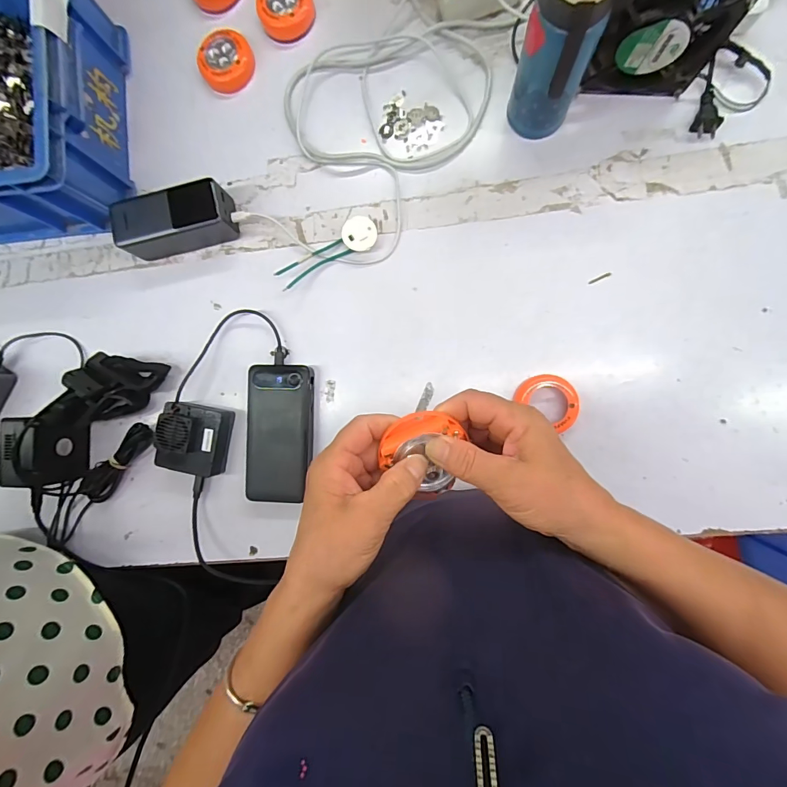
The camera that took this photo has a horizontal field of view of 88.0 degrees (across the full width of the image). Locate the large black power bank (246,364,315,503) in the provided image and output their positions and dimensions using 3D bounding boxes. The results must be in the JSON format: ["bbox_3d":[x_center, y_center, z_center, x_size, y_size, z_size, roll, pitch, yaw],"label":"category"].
[{"bbox_3d":[-0.129,0.045,0.471,0.078,0.032,0.154,1,89,7],"label":"large black power bank"}]

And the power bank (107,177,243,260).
[{"bbox_3d":[-0.256,-0.202,0.479,0.135,0.053,0.056,-10,88,6],"label":"power bank"}]

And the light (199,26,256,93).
[{"bbox_3d":[-0.204,-0.406,0.498,0.066,0.019,0.062,0,89,7],"label":"light"}]

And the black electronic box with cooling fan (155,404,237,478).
[{"bbox_3d":[-0.232,0.053,0.475,0.070,0.048,0.077,11,90,7],"label":"black electronic box with cooling fan"}]

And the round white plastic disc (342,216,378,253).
[{"bbox_3d":[-0.038,-0.183,0.471,0.039,0.021,0.038,-39,85,4],"label":"round white plastic disc"}]

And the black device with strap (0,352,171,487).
[{"bbox_3d":[-0.357,0.019,0.468,0.071,0.086,0.179,42,94,6],"label":"black device with strap"}]

